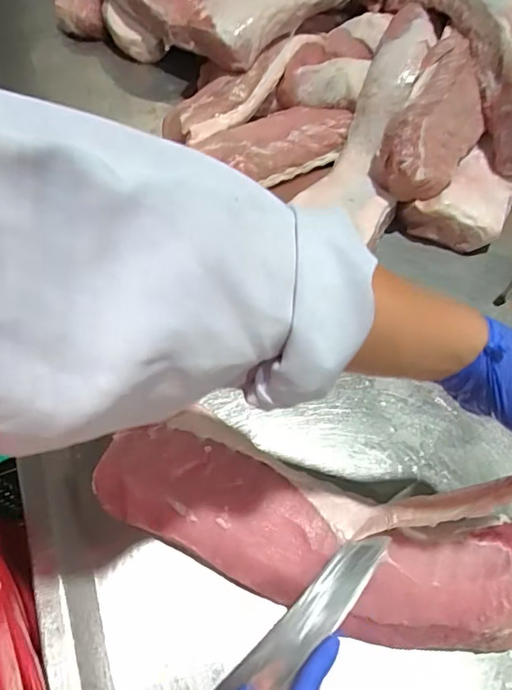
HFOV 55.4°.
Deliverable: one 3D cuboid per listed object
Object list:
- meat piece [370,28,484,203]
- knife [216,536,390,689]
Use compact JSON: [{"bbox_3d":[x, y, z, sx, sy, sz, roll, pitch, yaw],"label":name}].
[{"bbox_3d":[0.255,-0.321,0.671,0.116,0.080,0.240,24,86,13],"label":"meat piece"},{"bbox_3d":[0.004,0.269,0.379,0.050,0.030,0.299,35,61,18],"label":"knife"}]

